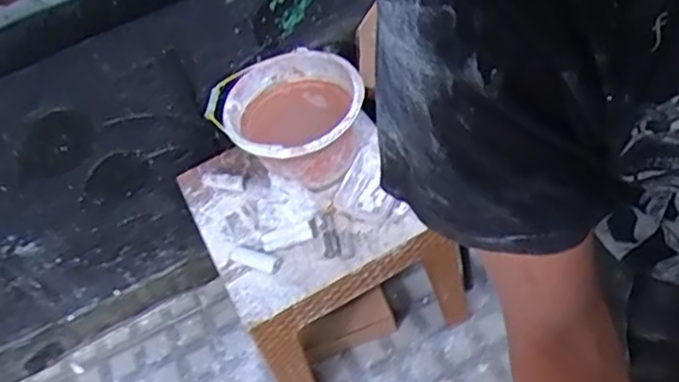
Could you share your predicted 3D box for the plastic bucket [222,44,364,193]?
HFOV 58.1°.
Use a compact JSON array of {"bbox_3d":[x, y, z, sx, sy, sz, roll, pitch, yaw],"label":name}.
[{"bbox_3d":[-0.090,-0.142,1.240,0.262,0.174,0.259,-7,51,8],"label":"plastic bucket"}]

